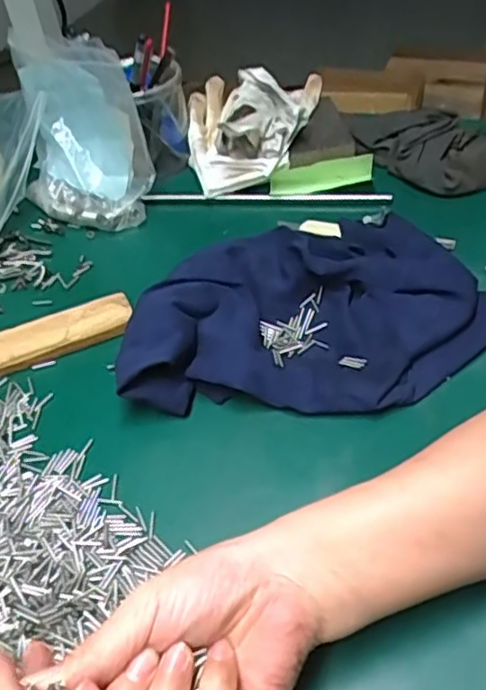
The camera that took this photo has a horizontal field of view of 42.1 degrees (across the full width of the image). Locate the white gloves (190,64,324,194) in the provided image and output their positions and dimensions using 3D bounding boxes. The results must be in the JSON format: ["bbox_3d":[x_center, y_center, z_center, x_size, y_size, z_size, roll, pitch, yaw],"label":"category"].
[{"bbox_3d":[0.006,-0.218,0.636,0.128,0.080,0.164,5,46,10],"label":"white gloves"}]

